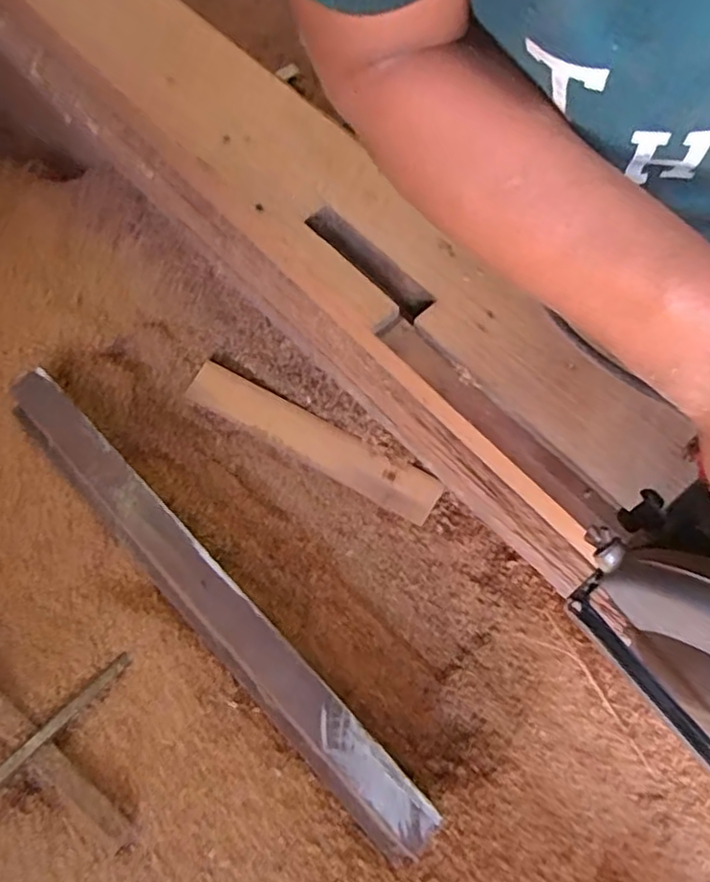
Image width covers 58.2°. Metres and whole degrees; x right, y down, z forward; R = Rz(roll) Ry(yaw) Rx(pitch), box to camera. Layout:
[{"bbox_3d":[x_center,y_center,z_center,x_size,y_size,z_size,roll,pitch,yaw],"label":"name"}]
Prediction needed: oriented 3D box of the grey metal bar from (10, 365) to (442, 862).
[{"bbox_3d":[-0.155,0.137,0.622,0.057,0.054,0.605,-41,70,-18],"label":"grey metal bar"}]

